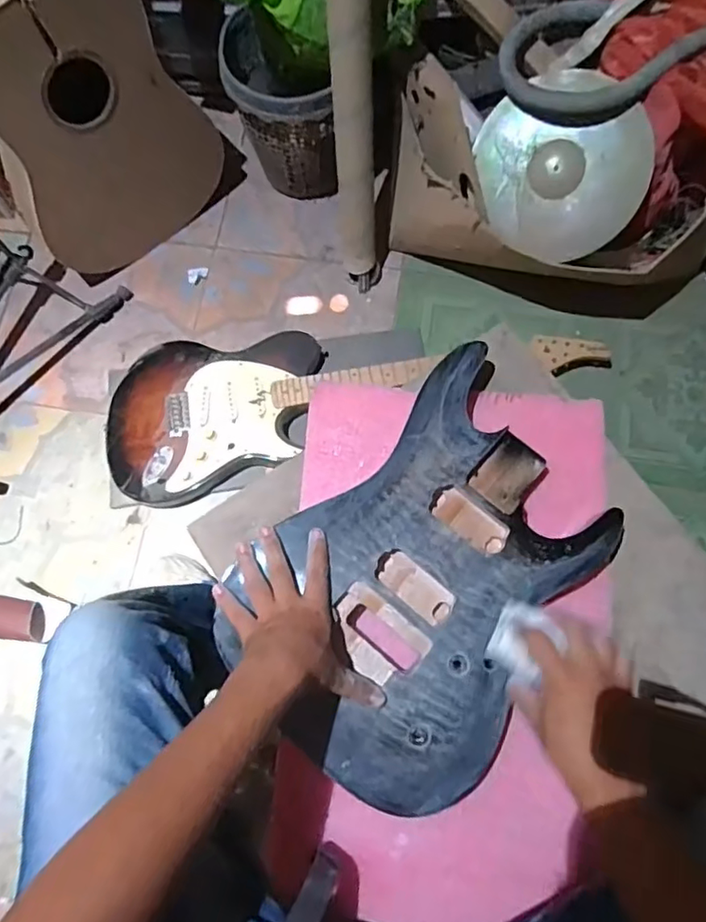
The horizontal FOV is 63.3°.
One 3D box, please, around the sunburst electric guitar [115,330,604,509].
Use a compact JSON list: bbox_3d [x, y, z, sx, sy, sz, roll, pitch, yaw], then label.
[{"bbox_3d":[0.008,-0.118,1.074,0.932,0.058,0.313,-7,74,0],"label":"sunburst electric guitar"}]

